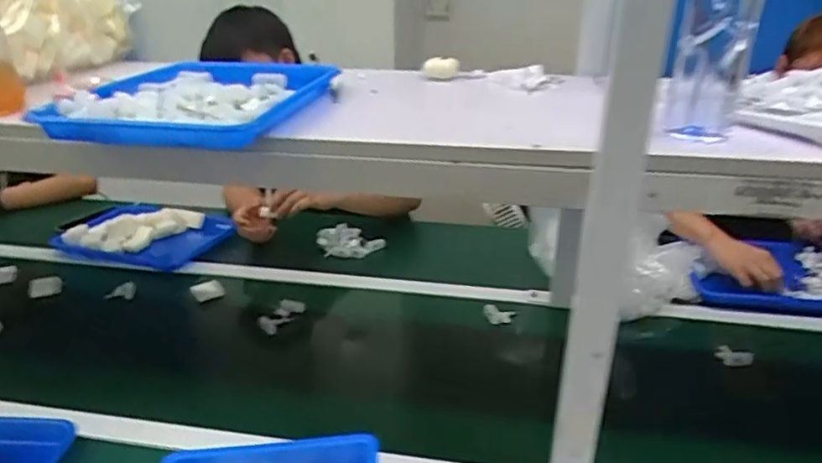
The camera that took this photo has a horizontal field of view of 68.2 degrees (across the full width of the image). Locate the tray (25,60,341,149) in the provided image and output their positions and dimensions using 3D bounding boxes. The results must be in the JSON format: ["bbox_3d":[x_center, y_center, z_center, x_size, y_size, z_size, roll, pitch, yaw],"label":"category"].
[{"bbox_3d":[-0.233,-0.151,0.672,0.227,0.027,0.275,6,26,11],"label":"tray"}]

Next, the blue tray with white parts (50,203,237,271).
[{"bbox_3d":[-0.510,0.004,1.183,0.332,0.046,0.193,9,27,16],"label":"blue tray with white parts"}]

